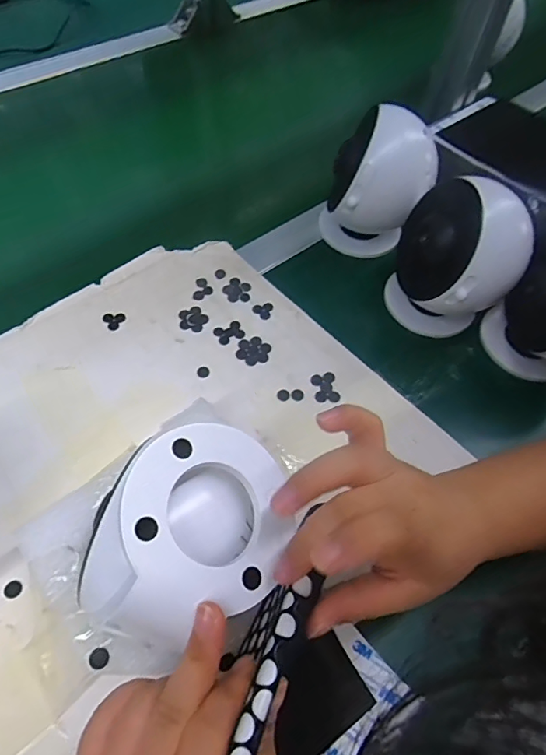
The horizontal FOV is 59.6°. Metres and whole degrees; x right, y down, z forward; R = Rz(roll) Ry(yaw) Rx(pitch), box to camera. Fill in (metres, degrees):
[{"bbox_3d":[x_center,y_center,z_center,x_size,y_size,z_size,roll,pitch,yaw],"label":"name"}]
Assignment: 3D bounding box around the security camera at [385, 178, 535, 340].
[{"bbox_3d":[0.149,-0.091,0.399,0.101,0.120,0.079,24,59,11],"label":"security camera"}]

